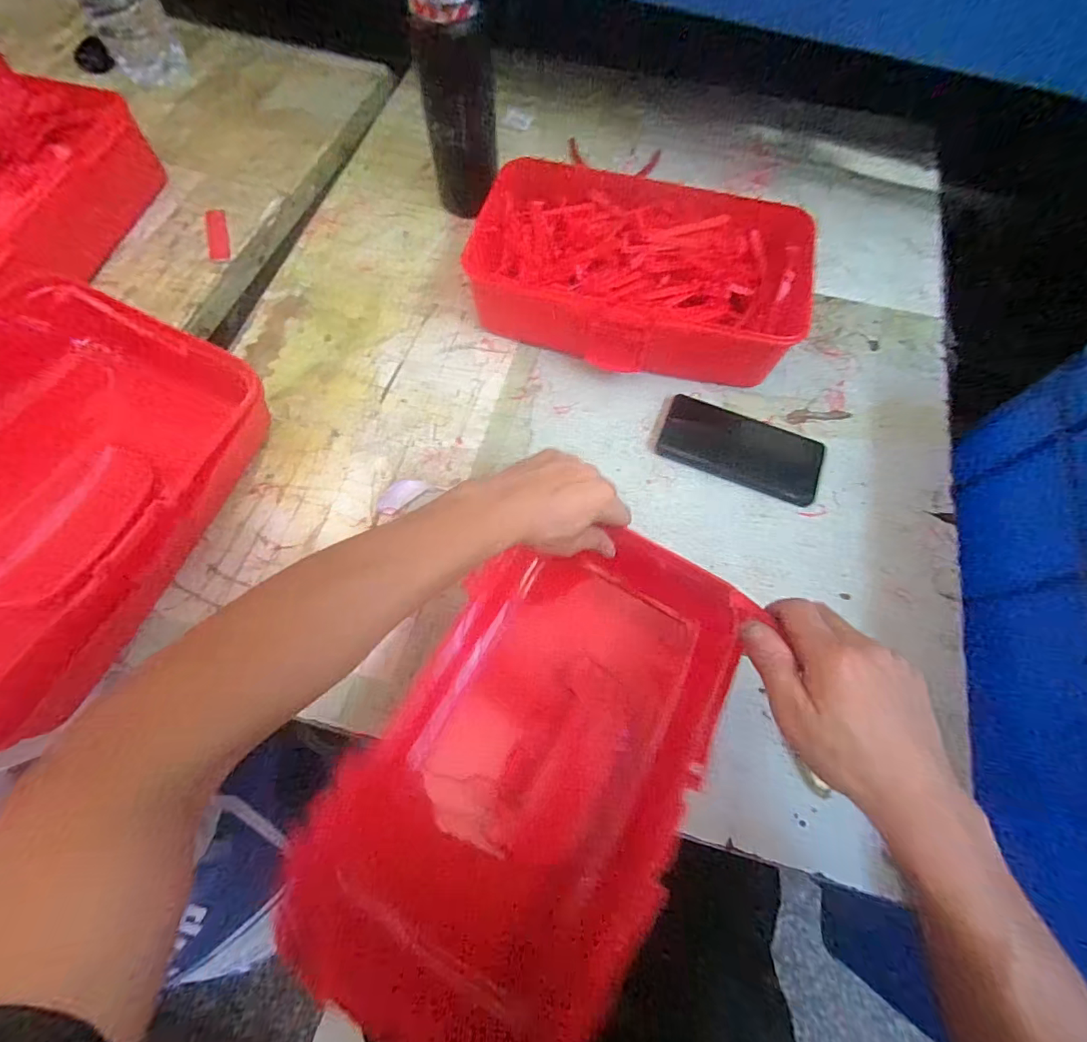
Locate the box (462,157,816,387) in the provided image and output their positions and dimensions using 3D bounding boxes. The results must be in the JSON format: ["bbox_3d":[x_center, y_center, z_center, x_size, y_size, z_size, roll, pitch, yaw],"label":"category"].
[{"bbox_3d":[0.102,-0.277,0.541,0.355,0.088,0.228,9,69,3],"label":"box"}]

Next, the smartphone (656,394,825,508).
[{"bbox_3d":[0.211,-0.078,0.511,0.166,0.010,0.078,22,70,8],"label":"smartphone"}]

